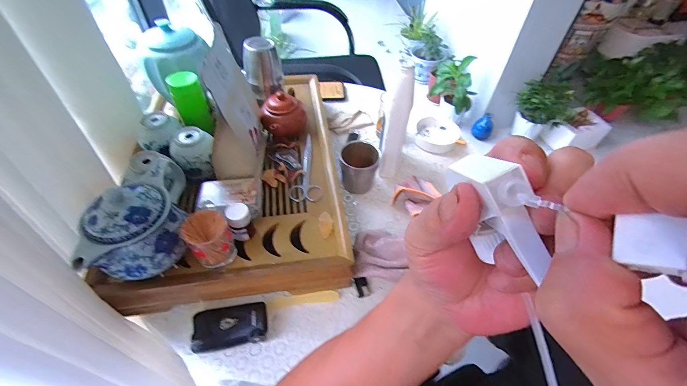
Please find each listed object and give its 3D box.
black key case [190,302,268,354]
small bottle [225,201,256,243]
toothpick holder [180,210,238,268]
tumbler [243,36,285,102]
[{"bbox_3d":[-0.143,0.168,0.406,0.087,0.028,0.047,-6,50,-7],"label":"black key case"},{"bbox_3d":[-0.134,0.039,0.422,0.028,0.055,0.028,-12,51,-13],"label":"small bottle"},{"bbox_3d":[-0.160,0.058,0.392,0.049,0.063,0.048,-25,55,-22],"label":"toothpick holder"},{"bbox_3d":[-0.149,-0.220,0.575,0.057,0.089,0.066,28,54,20],"label":"tumbler"}]

